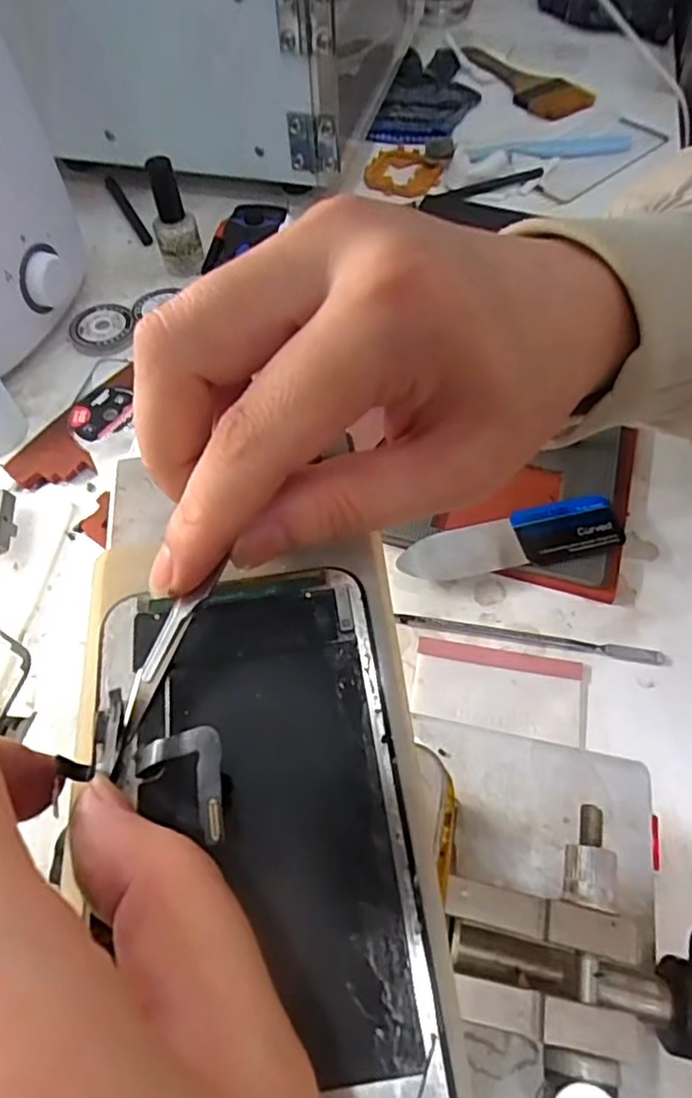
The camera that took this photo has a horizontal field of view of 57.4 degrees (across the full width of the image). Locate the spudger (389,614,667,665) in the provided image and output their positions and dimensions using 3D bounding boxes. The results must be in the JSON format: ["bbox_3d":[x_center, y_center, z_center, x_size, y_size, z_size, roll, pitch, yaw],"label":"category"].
[{"bbox_3d":[0.092,0.044,0.320,0.131,0.004,0.008,8,58,7],"label":"spudger"}]

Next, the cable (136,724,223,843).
[{"bbox_3d":[-0.036,0.050,0.133,0.020,0.007,0.023,-6,57,-2],"label":"cable"}]

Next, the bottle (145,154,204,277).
[{"bbox_3d":[-0.127,-0.243,0.461,0.031,0.070,0.025,-13,58,-6],"label":"bottle"}]

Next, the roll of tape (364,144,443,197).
[{"bbox_3d":[0.054,-0.337,0.558,0.064,0.012,0.062,-1,57,2],"label":"roll of tape"}]

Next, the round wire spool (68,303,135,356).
[{"bbox_3d":[-0.176,-0.159,0.457,0.046,0.010,0.053,-26,60,-14],"label":"round wire spool"}]

